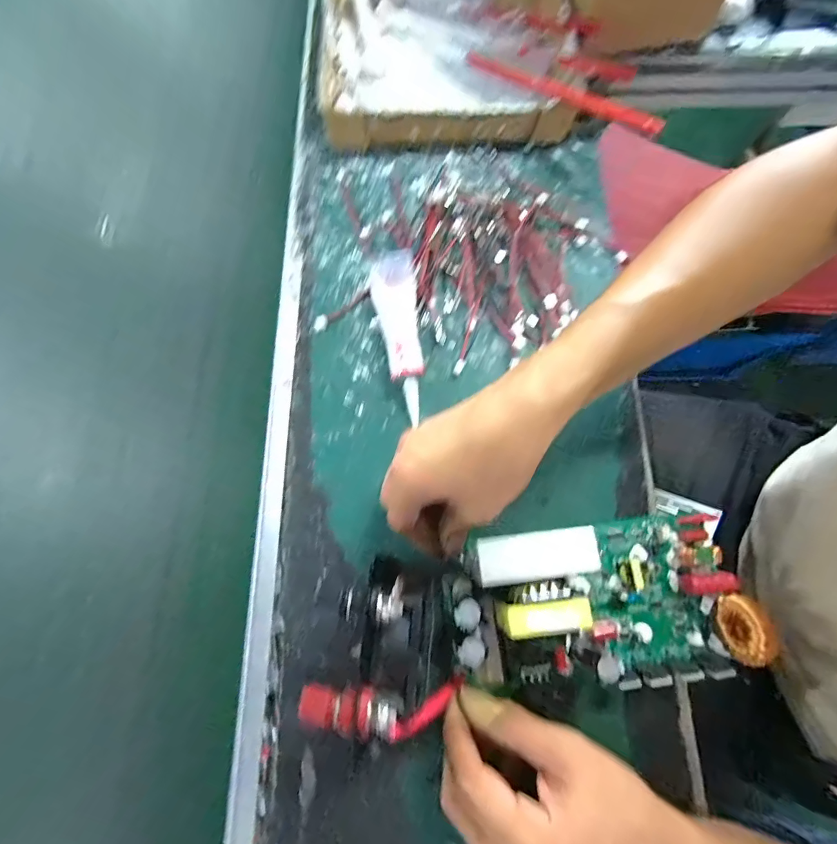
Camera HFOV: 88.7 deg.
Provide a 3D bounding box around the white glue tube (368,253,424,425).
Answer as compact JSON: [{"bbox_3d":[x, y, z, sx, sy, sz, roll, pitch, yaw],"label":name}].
[{"bbox_3d":[-0.016,-0.068,0.335,0.034,0.020,0.139,-6,74,0],"label":"white glue tube"}]

